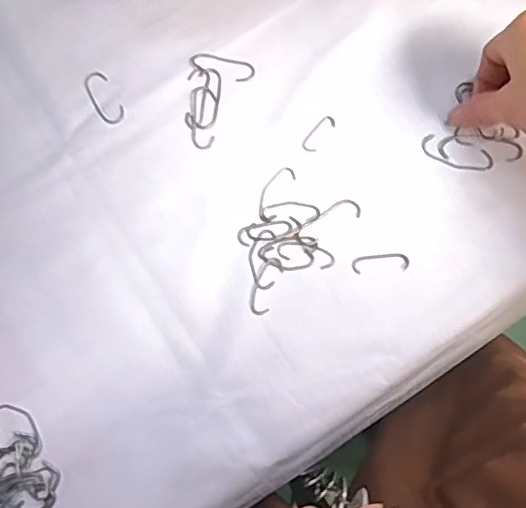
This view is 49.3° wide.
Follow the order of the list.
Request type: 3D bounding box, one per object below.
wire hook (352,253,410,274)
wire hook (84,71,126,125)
[{"bbox_3d":[0.073,0.005,0.352,0.034,0.004,0.011,-5,76,0],"label":"wire hook"},{"bbox_3d":[-0.106,-0.105,0.382,0.017,0.004,0.043,-28,77,-6],"label":"wire hook"}]

